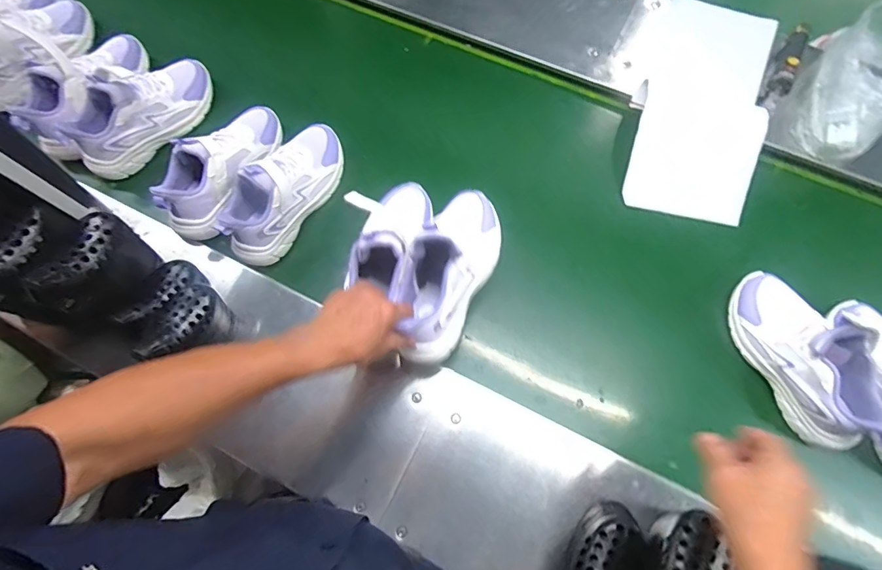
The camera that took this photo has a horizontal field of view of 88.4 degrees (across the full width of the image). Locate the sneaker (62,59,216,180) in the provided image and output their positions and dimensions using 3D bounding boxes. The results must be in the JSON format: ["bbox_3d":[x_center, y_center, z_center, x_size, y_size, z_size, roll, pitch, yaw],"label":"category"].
[{"bbox_3d":[-0.525,-0.310,0.790,0.088,0.125,0.266,38,77,14],"label":"sneaker"}]

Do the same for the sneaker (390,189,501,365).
[{"bbox_3d":[0.009,-0.029,0.589,0.095,0.126,0.247,21,70,9],"label":"sneaker"}]

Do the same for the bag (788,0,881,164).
[{"bbox_3d":[0.661,-0.316,0.712,0.188,0.158,0.165,-34,73,-9],"label":"bag"}]

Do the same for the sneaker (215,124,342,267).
[{"bbox_3d":[-0.250,-0.161,0.715,0.094,0.106,0.258,26,74,10],"label":"sneaker"}]

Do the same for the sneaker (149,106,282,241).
[{"bbox_3d":[-0.362,-0.202,0.724,0.103,0.112,0.253,14,72,7],"label":"sneaker"}]

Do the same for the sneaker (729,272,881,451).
[{"bbox_3d":[0.489,0.089,0.597,0.083,0.119,0.240,-22,72,-5],"label":"sneaker"}]

